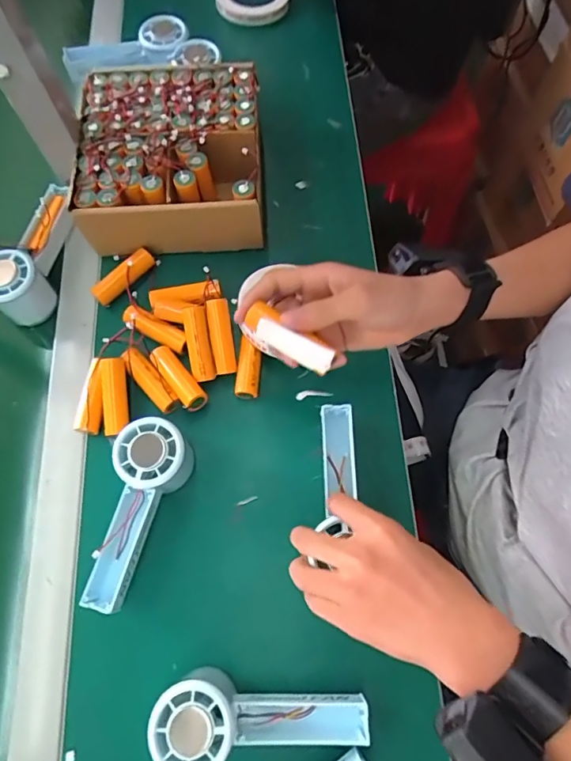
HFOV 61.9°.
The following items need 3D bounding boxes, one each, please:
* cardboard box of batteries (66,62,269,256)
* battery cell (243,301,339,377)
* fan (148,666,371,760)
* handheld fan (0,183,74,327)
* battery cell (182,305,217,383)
[{"bbox_3d":[-0.119,-0.242,0.515,0.181,0.074,0.200,-2,69,0],"label":"cardboard box of batteries"},{"bbox_3d":[0.002,-0.029,0.337,0.069,0.015,0.022,33,73,8],"label":"battery cell"},{"bbox_3d":[-0.021,0.248,0.355,0.152,0.063,0.057,4,69,-11],"label":"fan"},{"bbox_3d":[-0.249,-0.129,0.492,0.053,0.067,0.145,21,71,8],"label":"handheld fan"},{"bbox_3d":[-0.082,-0.035,0.453,0.024,0.018,0.071,-11,88,-3],"label":"battery cell"}]

